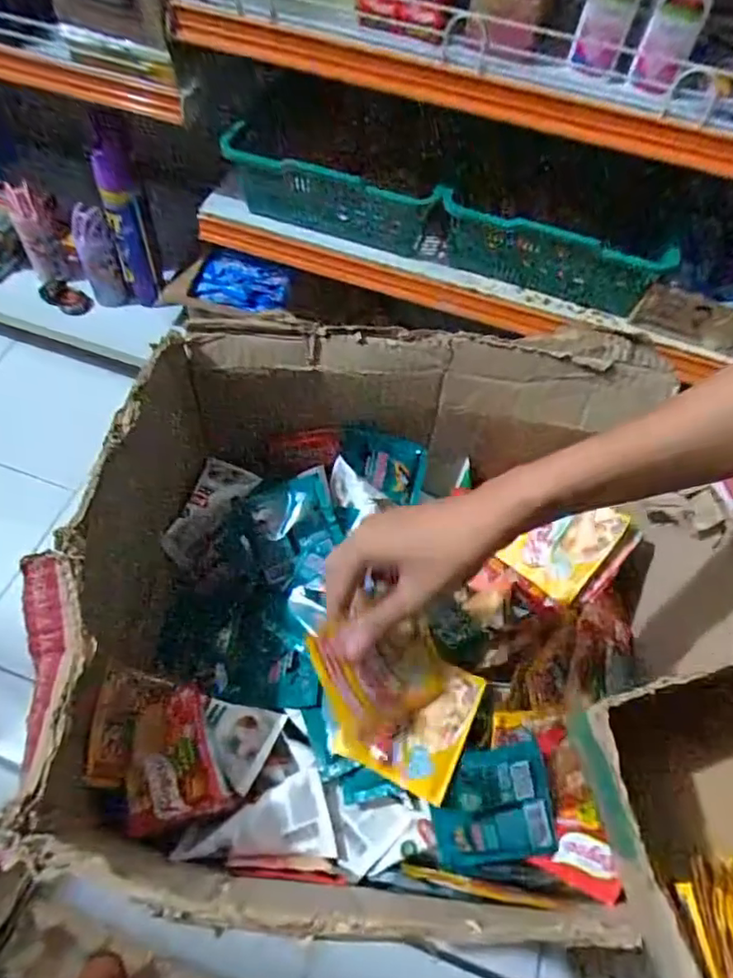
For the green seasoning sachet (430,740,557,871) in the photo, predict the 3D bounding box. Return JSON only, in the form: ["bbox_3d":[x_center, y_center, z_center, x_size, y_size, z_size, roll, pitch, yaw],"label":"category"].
[{"bbox_3d":[0.084,0.214,0.407,0.079,0.008,0.079,-9,98,2],"label":"green seasoning sachet"}]

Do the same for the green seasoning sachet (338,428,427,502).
[{"bbox_3d":[0.013,-0.023,0.544,0.076,0.058,0.007,17,31,11],"label":"green seasoning sachet"}]

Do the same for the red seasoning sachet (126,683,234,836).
[{"bbox_3d":[-0.133,0.180,0.407,0.061,0.012,0.078,-12,61,-11],"label":"red seasoning sachet"}]

